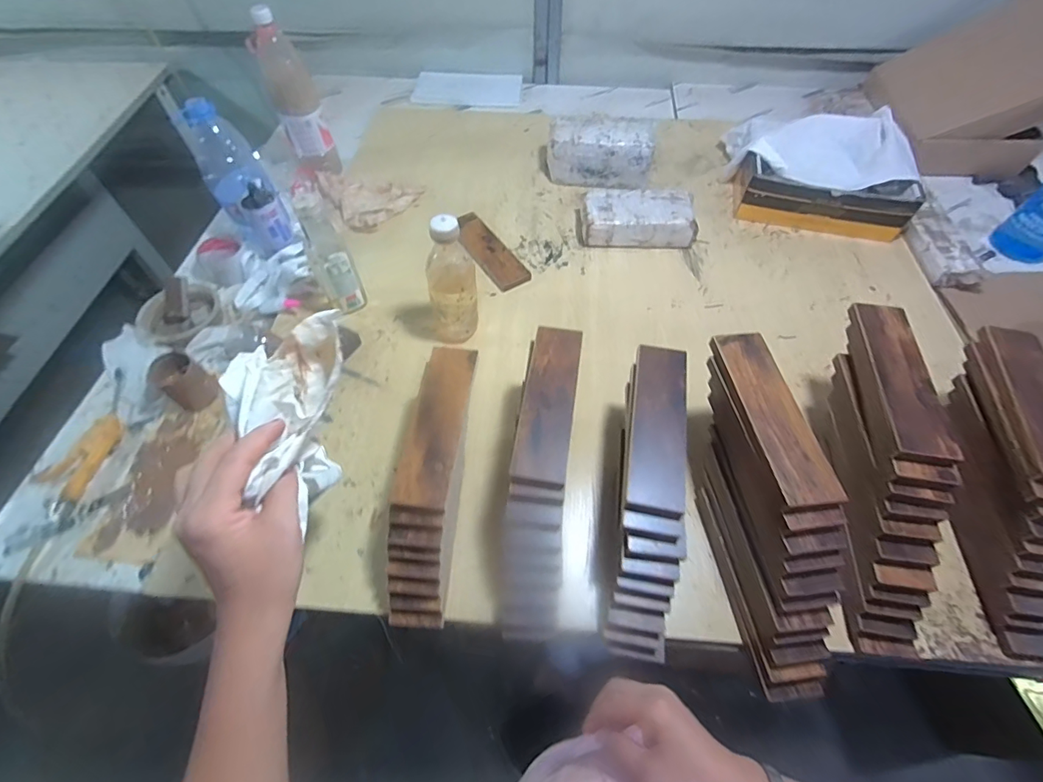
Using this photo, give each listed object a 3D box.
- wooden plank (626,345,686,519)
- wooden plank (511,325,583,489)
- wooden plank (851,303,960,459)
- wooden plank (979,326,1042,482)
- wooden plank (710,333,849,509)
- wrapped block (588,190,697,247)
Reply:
[{"bbox_3d":[0.158,0.034,0.531,0.061,0.021,0.211,9,58,6],"label":"wooden plank"},{"bbox_3d":[0.034,0.008,0.544,0.060,0.018,0.218,7,58,5],"label":"wooden plank"},{"bbox_3d":[0.441,-0.019,0.536,0.062,0.017,0.220,8,58,6],"label":"wooden plank"},{"bbox_3d":[0.592,0.008,0.530,0.059,0.018,0.220,13,58,9],"label":"wooden plank"},{"bbox_3d":[0.276,0.021,0.505,0.062,0.011,0.212,-6,57,-4],"label":"wooden plank"},{"bbox_3d":[0.224,-0.331,0.898,0.212,0.066,0.101,0,57,-1],"label":"wrapped block"}]

